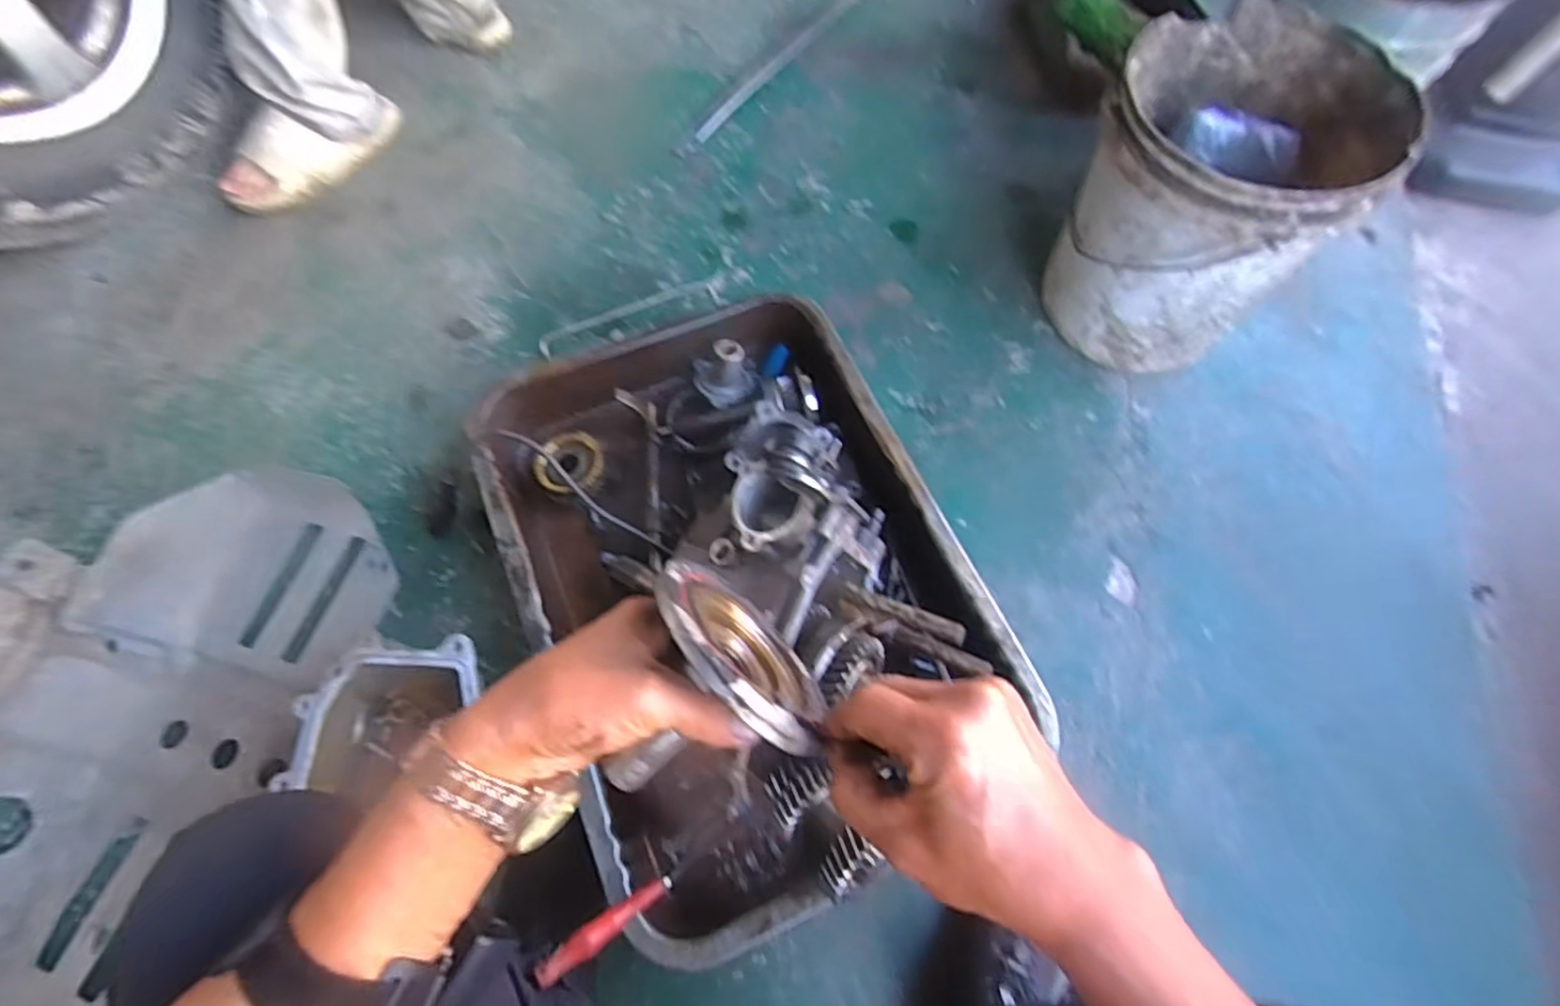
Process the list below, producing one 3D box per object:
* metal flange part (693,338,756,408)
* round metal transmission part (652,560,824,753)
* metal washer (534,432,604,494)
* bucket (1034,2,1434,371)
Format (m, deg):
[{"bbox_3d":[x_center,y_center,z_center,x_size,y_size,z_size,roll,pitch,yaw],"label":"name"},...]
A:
[{"bbox_3d":[-0.069,-0.158,0.843,0.078,0.060,0.072,-2,68,-2],"label":"metal flange part"},{"bbox_3d":[-0.023,0.076,0.330,0.024,0.107,0.107,-42,106,7],"label":"round metal transmission part"},{"bbox_3d":[-0.251,-0.048,0.802,0.079,0.018,0.068,-15,94,-2],"label":"metal washer"},{"bbox_3d":[0.497,-0.357,0.840,0.278,0.323,0.290,25,69,9],"label":"bucket"}]

